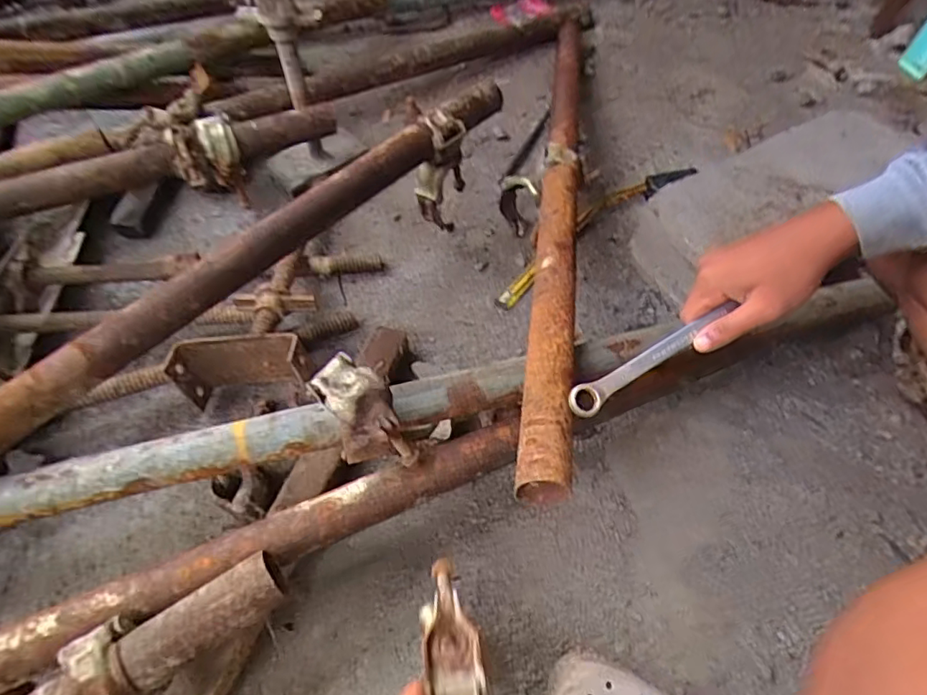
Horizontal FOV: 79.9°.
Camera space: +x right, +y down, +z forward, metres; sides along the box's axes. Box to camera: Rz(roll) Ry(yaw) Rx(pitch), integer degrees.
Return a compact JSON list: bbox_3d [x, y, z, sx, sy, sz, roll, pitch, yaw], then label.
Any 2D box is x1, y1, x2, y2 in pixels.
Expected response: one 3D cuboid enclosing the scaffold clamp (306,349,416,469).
[{"bbox_3d":[-0.093,0.069,0.531,0.061,0.124,0.058,-33,32,-18],"label":"scaffold clamp"}]

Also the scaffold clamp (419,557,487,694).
[{"bbox_3d":[-0.010,0.253,0.470,0.051,0.043,0.149,-8,34,-3],"label":"scaffold clamp"}]

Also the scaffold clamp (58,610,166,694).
[{"bbox_3d":[-0.279,0.265,0.447,0.053,0.061,0.085,-35,62,-19],"label":"scaffold clamp"}]

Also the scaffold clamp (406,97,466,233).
[{"bbox_3d":[-0.045,-0.261,0.797,0.076,0.161,0.080,18,59,14],"label":"scaffold clamp"}]

